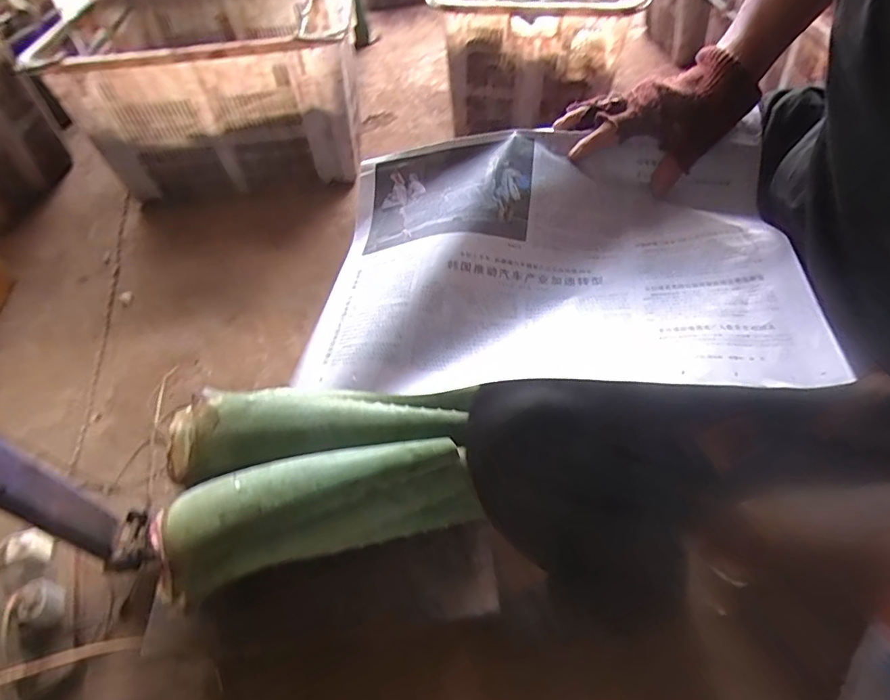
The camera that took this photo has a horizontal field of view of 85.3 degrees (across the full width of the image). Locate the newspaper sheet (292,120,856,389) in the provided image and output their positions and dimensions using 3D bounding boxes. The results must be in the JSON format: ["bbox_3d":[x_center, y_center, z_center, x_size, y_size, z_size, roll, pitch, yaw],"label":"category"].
[{"bbox_3d":[0.078,-0.079,0.420,0.380,0.083,0.259,6,52,8],"label":"newspaper sheet"}]

